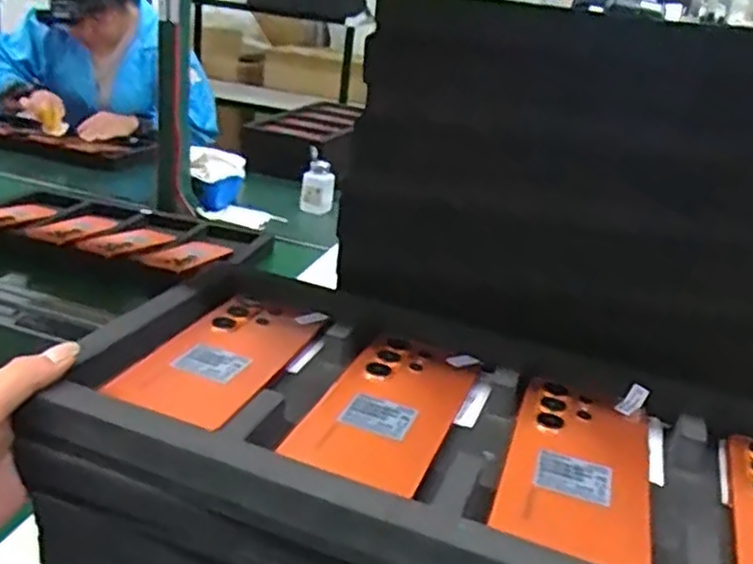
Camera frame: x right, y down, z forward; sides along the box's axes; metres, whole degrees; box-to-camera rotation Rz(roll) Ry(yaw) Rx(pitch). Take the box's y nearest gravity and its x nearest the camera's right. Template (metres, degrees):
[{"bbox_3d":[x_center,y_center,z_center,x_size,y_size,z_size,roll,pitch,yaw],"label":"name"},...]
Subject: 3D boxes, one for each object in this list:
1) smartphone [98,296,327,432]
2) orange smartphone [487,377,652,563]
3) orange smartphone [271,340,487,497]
[{"bbox_3d":[-0.094,0.046,0.466,0.080,0.013,0.152,15,25,17],"label":"smartphone"},{"bbox_3d":[0.115,0.101,0.406,0.077,0.009,0.151,14,25,15],"label":"orange smartphone"},{"bbox_3d":[0.009,0.073,0.436,0.076,0.009,0.147,15,25,17],"label":"orange smartphone"}]

